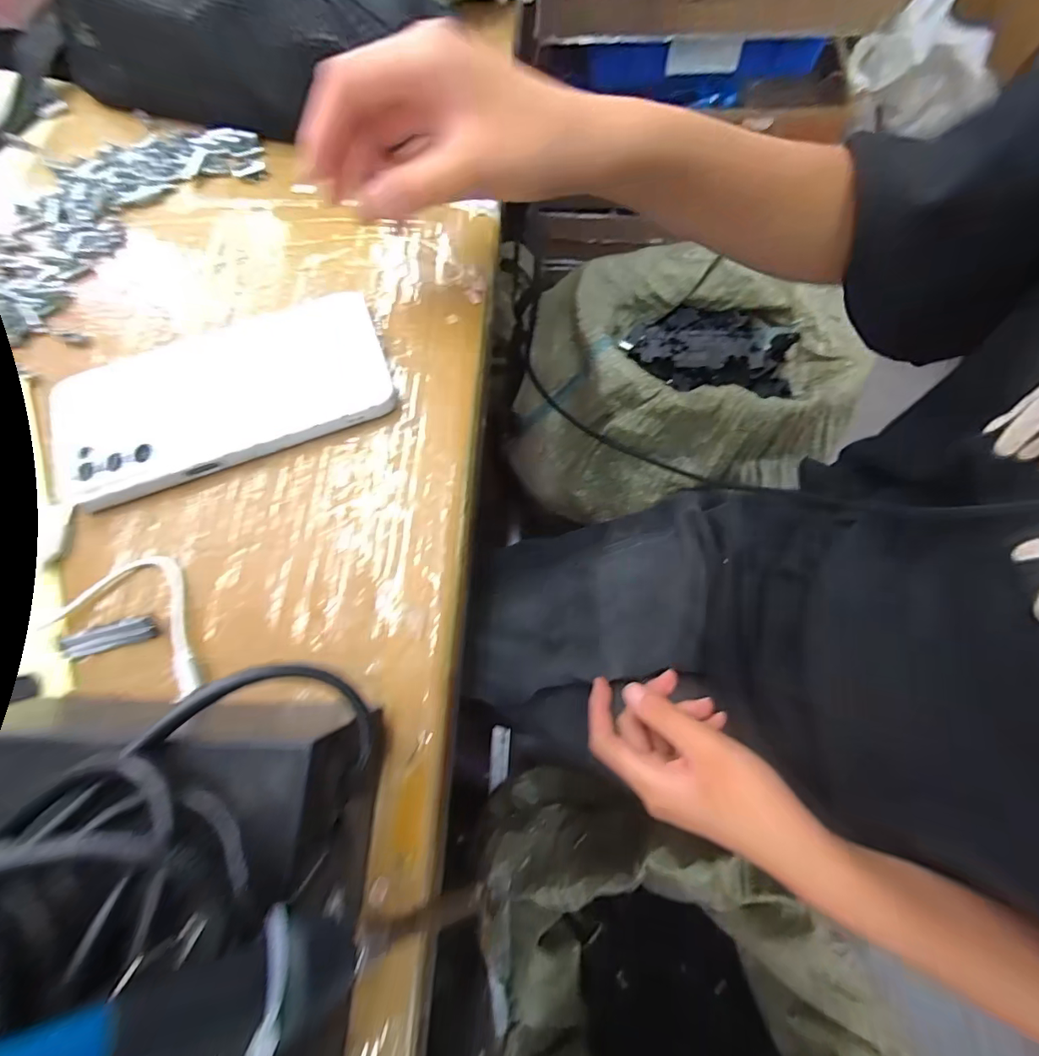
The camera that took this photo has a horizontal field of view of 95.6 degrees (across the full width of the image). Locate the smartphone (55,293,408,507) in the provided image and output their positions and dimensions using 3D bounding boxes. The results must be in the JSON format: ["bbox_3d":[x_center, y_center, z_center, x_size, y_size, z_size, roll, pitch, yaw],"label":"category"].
[{"bbox_3d":[-0.153,-0.069,0.246,0.167,0.014,0.079,-20,71,-5],"label":"smartphone"}]

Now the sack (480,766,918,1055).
[{"bbox_3d":[0.121,0.454,0.498,0.336,0.328,0.271,10,72,5],"label":"sack"}]

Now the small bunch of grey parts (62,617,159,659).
[{"bbox_3d":[-0.182,0.047,0.207,0.040,0.004,0.012,-14,71,-3],"label":"small bunch of grey parts"}]

